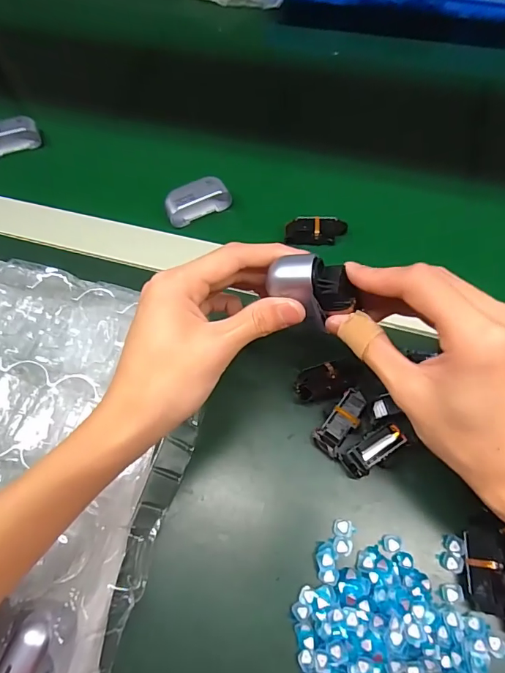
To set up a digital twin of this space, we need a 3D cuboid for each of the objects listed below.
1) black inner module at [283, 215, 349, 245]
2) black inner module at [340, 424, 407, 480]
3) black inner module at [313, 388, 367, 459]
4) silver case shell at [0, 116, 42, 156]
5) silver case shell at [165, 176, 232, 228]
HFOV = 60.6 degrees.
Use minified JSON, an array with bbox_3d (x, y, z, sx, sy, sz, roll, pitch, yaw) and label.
[{"bbox_3d":[0.057,-0.095,0.386,0.054,0.016,0.023,1,66,3],"label":"black inner module"},{"bbox_3d":[0.082,0.080,0.301,0.044,0.026,0.019,-35,68,-12],"label":"black inner module"},{"bbox_3d":[0.063,0.063,0.312,0.021,0.026,0.049,33,71,16],"label":"black inner module"},{"bbox_3d":[-0.260,-0.213,0.462,0.061,0.028,0.017,-19,66,-6],"label":"silver case shell"},{"bbox_3d":[-0.052,-0.128,0.408,0.060,0.028,0.020,-25,67,-8],"label":"silver case shell"}]

